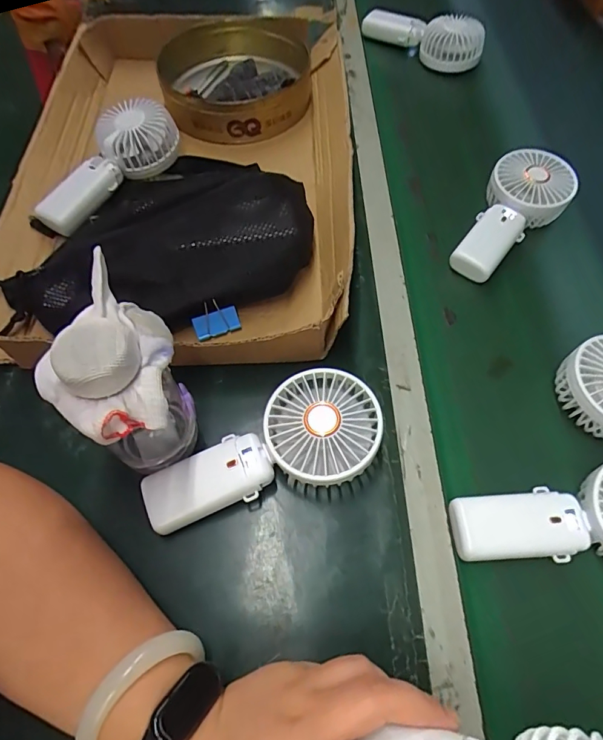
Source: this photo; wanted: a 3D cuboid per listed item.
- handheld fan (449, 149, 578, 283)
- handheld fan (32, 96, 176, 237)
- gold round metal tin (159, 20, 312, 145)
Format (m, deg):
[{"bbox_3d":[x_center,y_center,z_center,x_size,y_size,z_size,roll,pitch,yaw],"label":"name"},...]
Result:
[{"bbox_3d":[0.232,-0.167,0.495,0.085,0.056,0.178,32,64,16],"label":"handheld fan"},{"bbox_3d":[-0.215,-0.221,0.494,0.072,0.050,0.187,41,82,20],"label":"handheld fan"},{"bbox_3d":[-0.086,-0.389,0.587,0.193,0.066,0.219,-5,60,-4],"label":"gold round metal tin"}]

